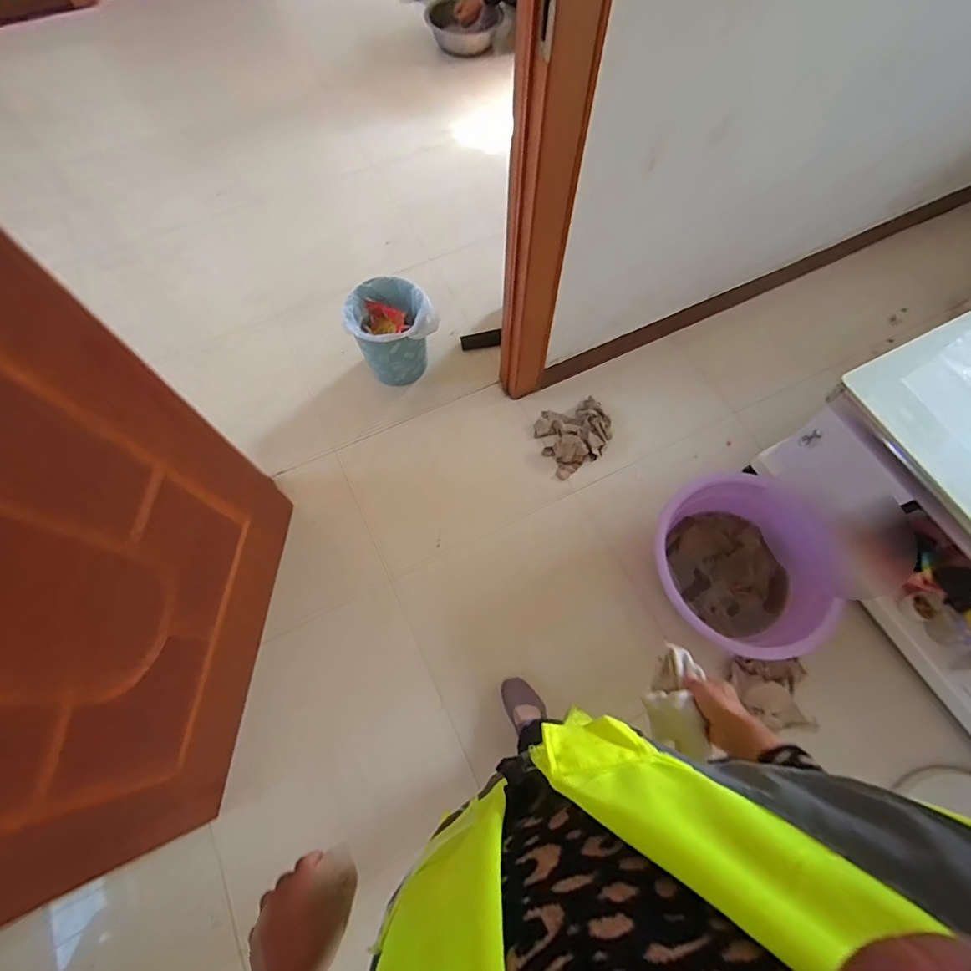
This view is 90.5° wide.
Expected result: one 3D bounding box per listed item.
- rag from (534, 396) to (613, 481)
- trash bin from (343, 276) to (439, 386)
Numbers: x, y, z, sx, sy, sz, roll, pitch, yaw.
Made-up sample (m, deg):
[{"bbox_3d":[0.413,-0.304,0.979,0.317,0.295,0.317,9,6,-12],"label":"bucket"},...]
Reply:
[{"bbox_3d":[0.280,-0.171,1.493,0.241,0.057,0.223,-27,70,-11],"label":"rag"},{"bbox_3d":[-0.285,-0.469,1.519,0.264,0.229,0.212,-13,70,-6],"label":"trash bin"}]

